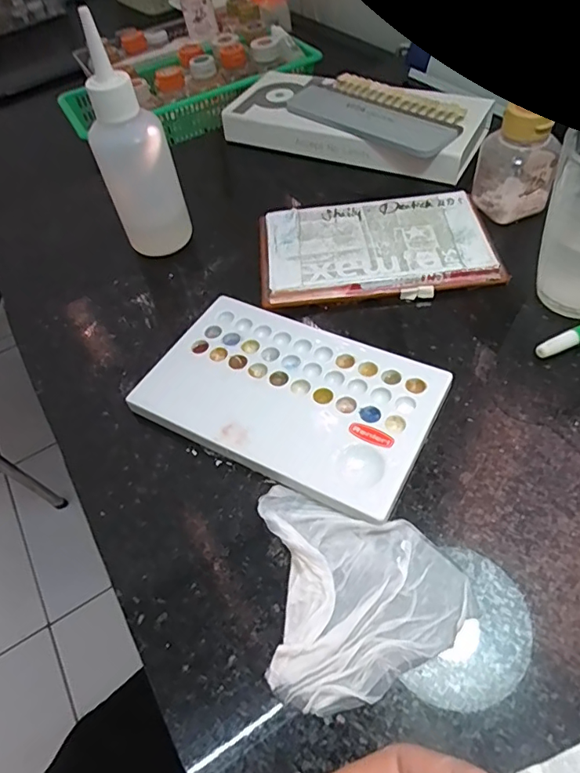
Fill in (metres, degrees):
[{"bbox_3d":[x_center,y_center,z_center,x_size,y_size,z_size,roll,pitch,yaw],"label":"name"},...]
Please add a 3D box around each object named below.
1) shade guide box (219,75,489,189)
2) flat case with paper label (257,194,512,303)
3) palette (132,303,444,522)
[{"bbox_3d":[0.053,-0.224,0.439,0.217,0.035,0.087,23,58,23],"label":"shade guide box"},{"bbox_3d":[0.056,-0.092,0.346,0.150,0.015,0.089,-4,51,3],"label":"flat case with paper label"},{"bbox_3d":[-0.001,0.005,0.280,0.152,0.012,0.092,22,57,21],"label":"palette"}]

